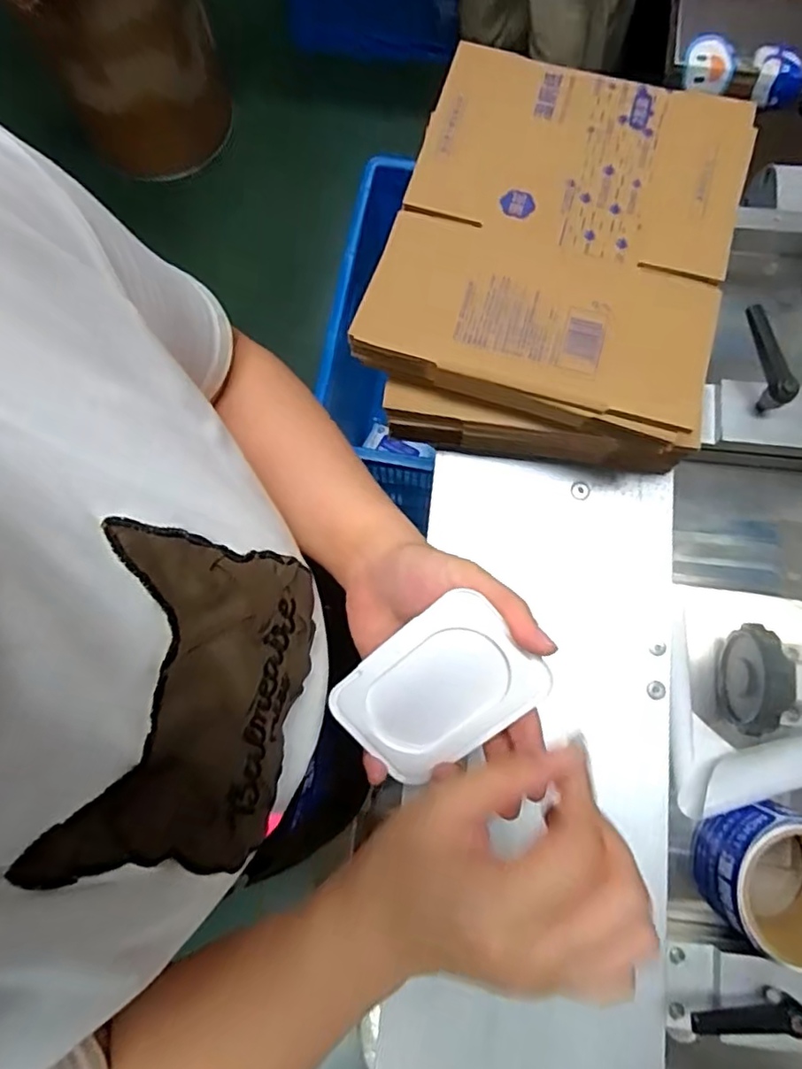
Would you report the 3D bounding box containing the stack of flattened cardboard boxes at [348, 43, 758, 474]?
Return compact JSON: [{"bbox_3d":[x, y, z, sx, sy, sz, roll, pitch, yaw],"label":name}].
[{"bbox_3d":[0.106,-0.193,0.439,0.220,0.087,0.264,11,78,3],"label":"stack of flattened cardboard boxes"}]

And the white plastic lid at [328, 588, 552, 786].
[{"bbox_3d":[0.018,0.084,0.326,0.107,0.004,0.071,-42,89,21],"label":"white plastic lid"}]

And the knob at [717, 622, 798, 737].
[{"bbox_3d":[0.253,0.104,0.439,0.025,0.069,0.073,6,78,2],"label":"knob"}]

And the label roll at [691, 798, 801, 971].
[{"bbox_3d":[0.255,0.235,0.416,0.095,0.063,0.087,0,78,1],"label":"label roll"}]

